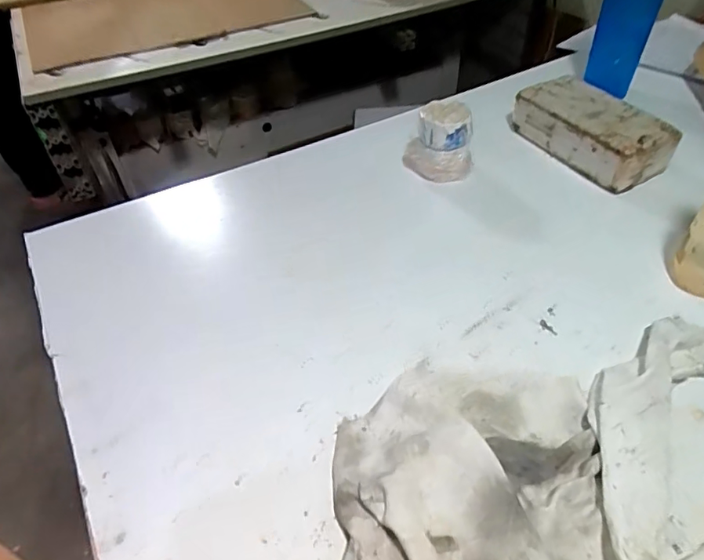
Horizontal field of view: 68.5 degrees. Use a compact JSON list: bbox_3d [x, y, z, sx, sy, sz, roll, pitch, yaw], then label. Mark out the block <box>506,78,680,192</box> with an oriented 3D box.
[{"bbox_3d":[0.327,-0.208,0.721,0.094,0.070,0.212,-26,51,-21],"label":"block"}]

